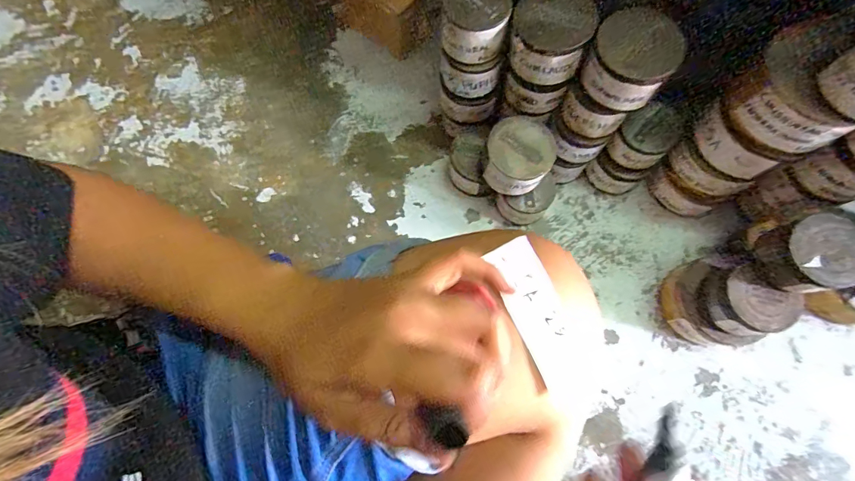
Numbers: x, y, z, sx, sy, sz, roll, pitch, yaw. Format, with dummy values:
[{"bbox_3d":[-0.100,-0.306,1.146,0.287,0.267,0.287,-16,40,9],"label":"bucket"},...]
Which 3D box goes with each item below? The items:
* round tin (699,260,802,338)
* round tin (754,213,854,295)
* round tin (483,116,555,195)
[{"bbox_3d":[0.319,0.061,0.420,0.063,0.046,0.064,0,75,1],"label":"round tin"},{"bbox_3d":[0.344,0.016,0.382,0.064,0.051,0.062,0,75,1],"label":"round tin"},{"bbox_3d":[0.102,-0.096,0.468,0.069,0.049,0.074,0,75,1],"label":"round tin"}]

